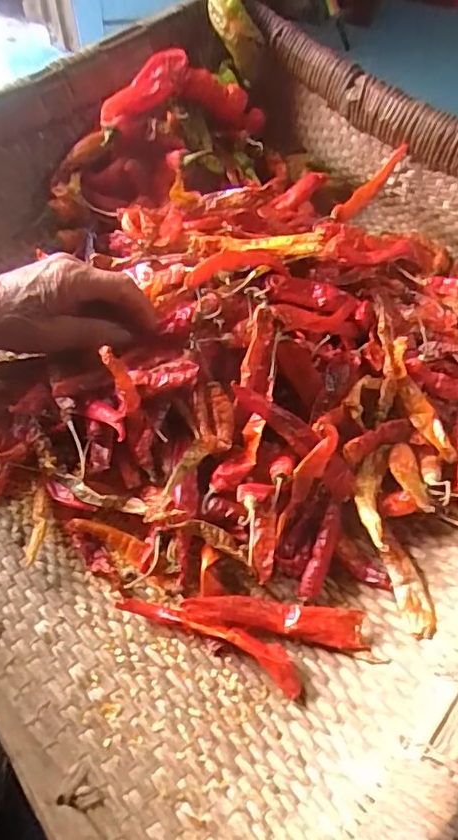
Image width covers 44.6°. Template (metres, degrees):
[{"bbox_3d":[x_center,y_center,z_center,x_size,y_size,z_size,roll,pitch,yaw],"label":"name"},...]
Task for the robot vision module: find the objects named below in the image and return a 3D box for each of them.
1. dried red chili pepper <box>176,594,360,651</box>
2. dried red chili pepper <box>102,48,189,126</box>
[{"bbox_3d":[0.027,0.122,0.344,0.110,0.013,0.021,9,61,2],"label":"dried red chili pepper"},{"bbox_3d":[-0.078,-0.311,0.526,0.103,0.023,0.028,-42,70,-5],"label":"dried red chili pepper"}]

